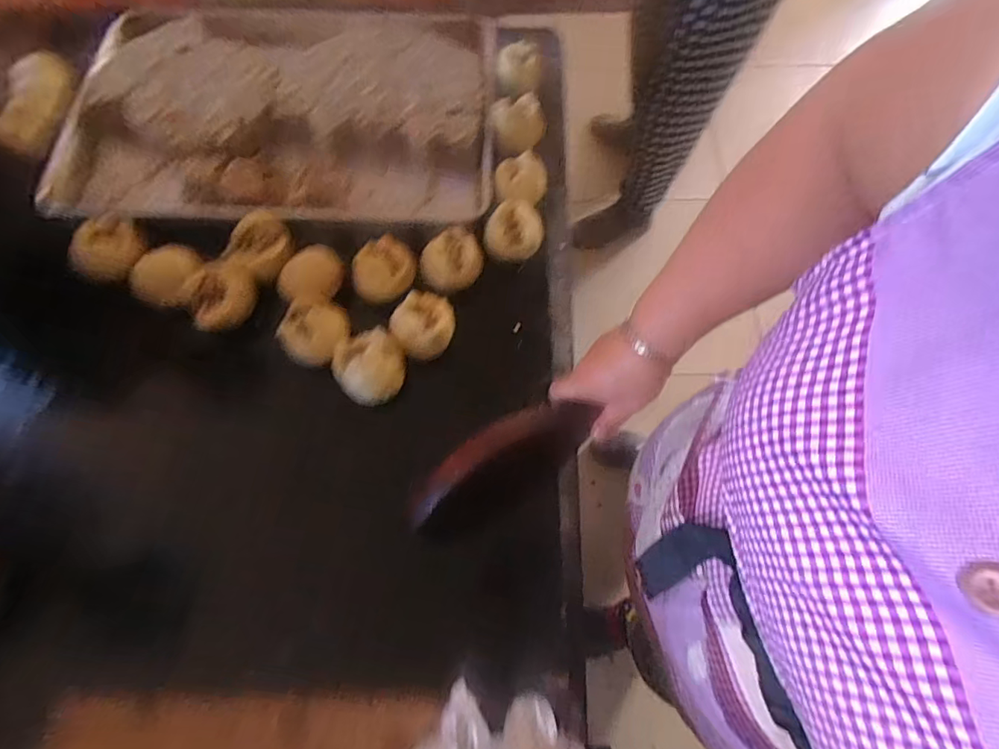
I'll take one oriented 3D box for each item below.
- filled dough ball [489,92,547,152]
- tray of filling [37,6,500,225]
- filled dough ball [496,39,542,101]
[{"bbox_3d":[0.026,-0.376,0.774,0.076,0.058,0.051,-5,70,-2],"label":"filled dough ball"},{"bbox_3d":[-0.304,-0.394,0.763,0.580,0.071,0.406,0,70,0],"label":"tray of filling"},{"bbox_3d":[0.030,-0.470,0.789,0.070,0.058,0.056,-3,70,-2],"label":"filled dough ball"}]

